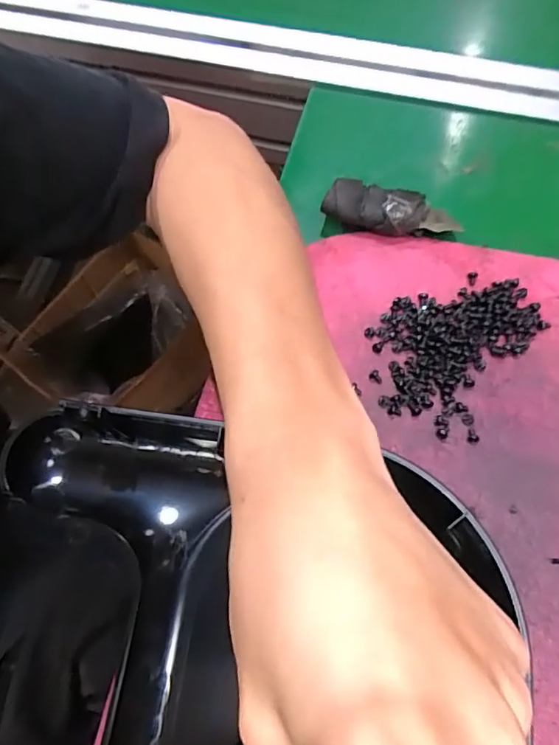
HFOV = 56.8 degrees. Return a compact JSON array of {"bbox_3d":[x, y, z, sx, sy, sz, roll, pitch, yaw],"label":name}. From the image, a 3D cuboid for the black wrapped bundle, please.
[{"bbox_3d":[0.060,-0.087,0.275,0.071,0.014,0.026,16,73,5],"label":"black wrapped bundle"}]

